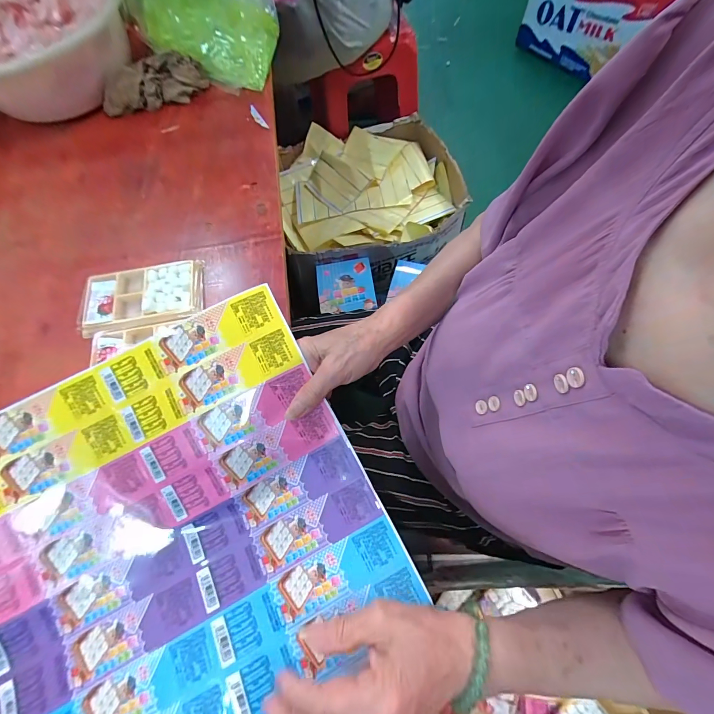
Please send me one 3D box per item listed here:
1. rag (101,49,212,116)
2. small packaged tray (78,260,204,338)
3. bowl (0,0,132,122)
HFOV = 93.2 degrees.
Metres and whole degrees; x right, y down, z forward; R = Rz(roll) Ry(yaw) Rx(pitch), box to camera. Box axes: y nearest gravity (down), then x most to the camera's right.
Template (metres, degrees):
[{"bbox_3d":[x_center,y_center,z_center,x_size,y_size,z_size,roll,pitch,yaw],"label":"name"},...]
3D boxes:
[{"bbox_3d":[-0.300,-0.403,0.494,0.150,0.049,0.042,-13,69,-2],"label":"rag"},{"bbox_3d":[-0.248,-0.070,0.392,0.133,0.014,0.078,-11,69,-1],"label":"small packaged tray"},{"bbox_3d":[-0.468,-0.441,0.487,0.212,0.107,0.225,-1,69,2],"label":"bowl"}]

